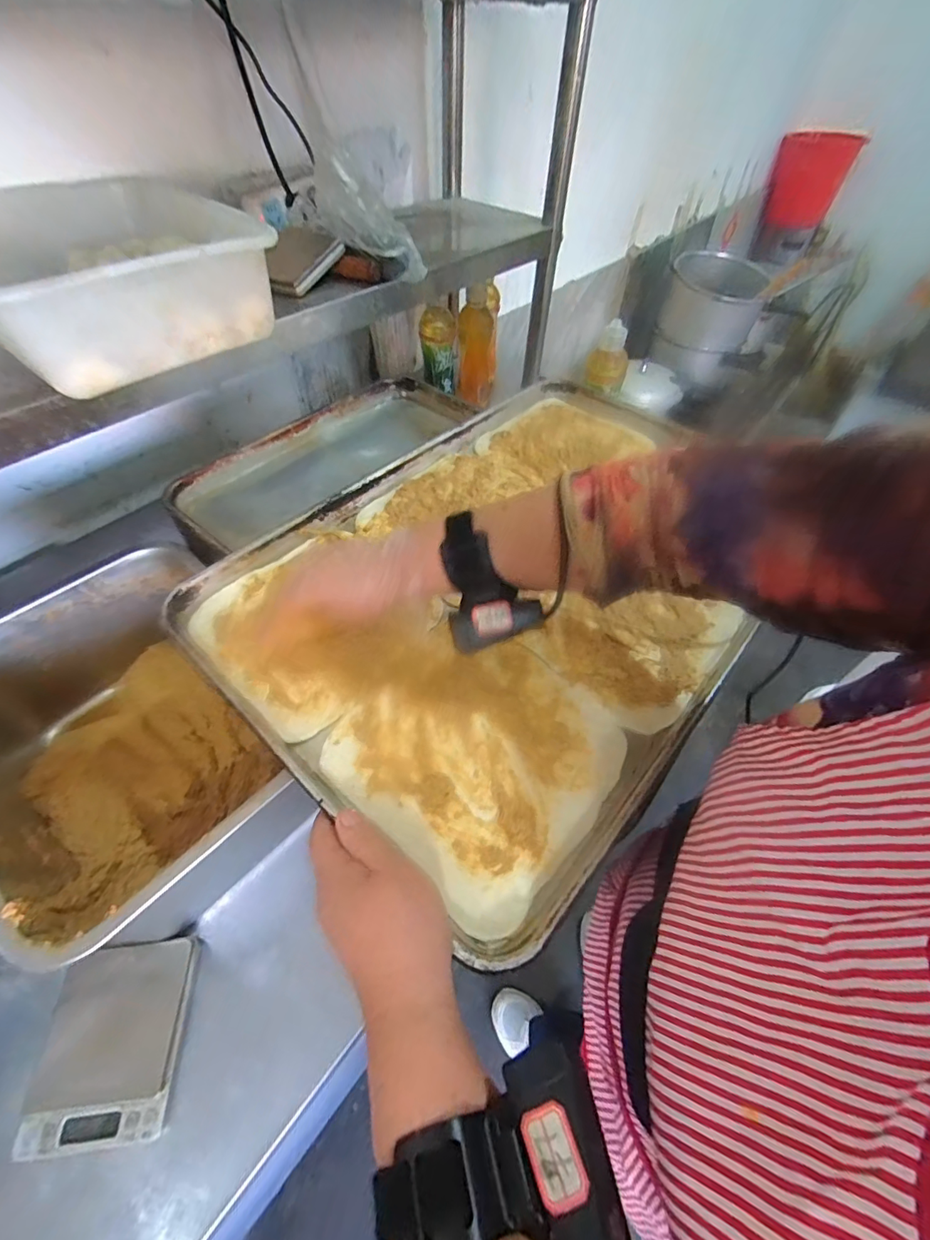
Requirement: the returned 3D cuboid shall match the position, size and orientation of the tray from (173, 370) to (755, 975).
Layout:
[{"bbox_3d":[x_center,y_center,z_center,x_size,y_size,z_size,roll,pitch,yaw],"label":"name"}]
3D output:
[{"bbox_3d":[0.072,-0.071,0.480,0.397,0.029,0.592,35,59,23],"label":"tray"}]

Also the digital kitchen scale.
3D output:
[{"bbox_3d":[-0.286,0.337,0.380,0.101,0.024,0.123,-5,52,-5],"label":"digital kitchen scale"}]

